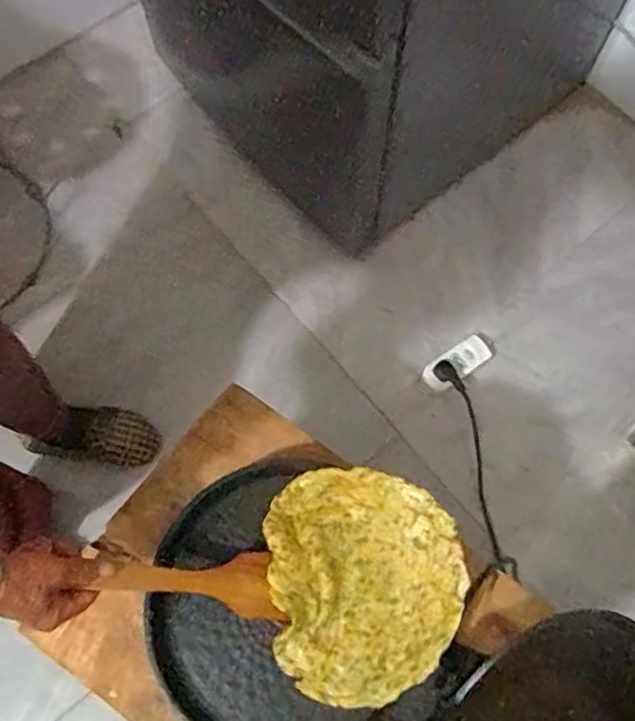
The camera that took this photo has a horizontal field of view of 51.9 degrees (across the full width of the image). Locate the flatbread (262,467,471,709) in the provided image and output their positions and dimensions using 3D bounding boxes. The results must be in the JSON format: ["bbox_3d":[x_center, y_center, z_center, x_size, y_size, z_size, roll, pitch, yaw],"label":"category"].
[{"bbox_3d":[0.041,0.216,0.646,0.196,0.039,0.219,-6,71,-3],"label":"flatbread"}]

